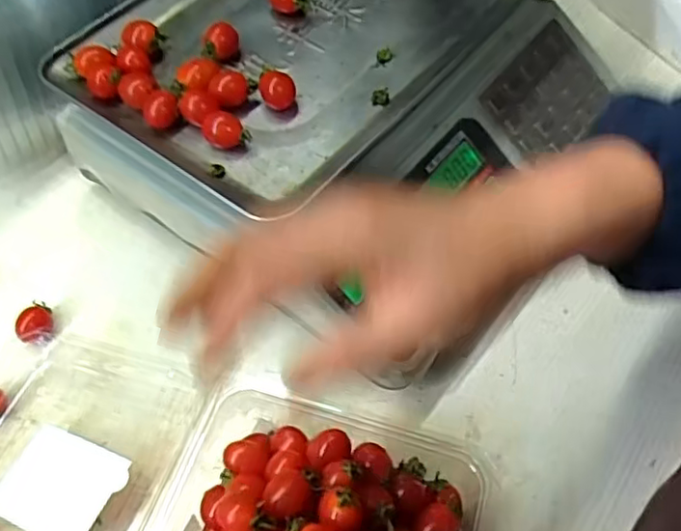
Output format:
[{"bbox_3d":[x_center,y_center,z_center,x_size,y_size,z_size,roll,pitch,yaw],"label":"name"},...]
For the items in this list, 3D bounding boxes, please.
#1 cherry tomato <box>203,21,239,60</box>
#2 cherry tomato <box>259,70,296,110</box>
[{"bbox_3d":[-0.084,-0.157,0.447,0.025,0.024,0.020,-15,57,-5],"label":"cherry tomato"},{"bbox_3d":[-0.041,-0.116,0.420,0.021,0.019,0.025,-21,58,-9],"label":"cherry tomato"}]

